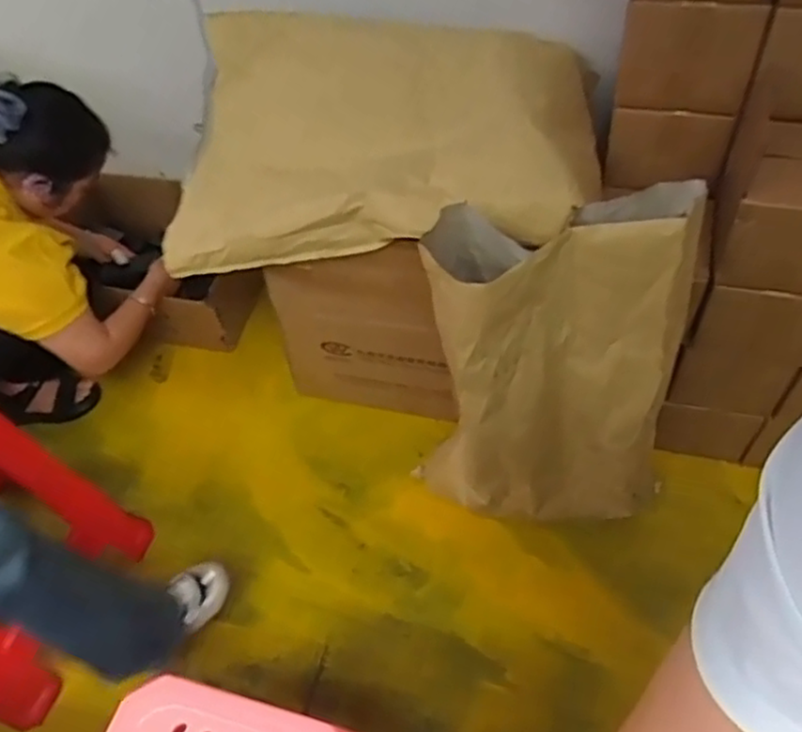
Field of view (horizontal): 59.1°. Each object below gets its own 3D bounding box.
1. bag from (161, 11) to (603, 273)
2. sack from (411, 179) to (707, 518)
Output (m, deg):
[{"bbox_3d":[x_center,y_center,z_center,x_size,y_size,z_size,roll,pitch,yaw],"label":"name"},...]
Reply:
[{"bbox_3d":[-0.035,-0.392,1.198,0.696,0.236,0.429,5,53,9],"label":"bag"},{"bbox_3d":[0.234,0.020,1.154,0.390,0.604,0.205,2,53,6],"label":"sack"}]

